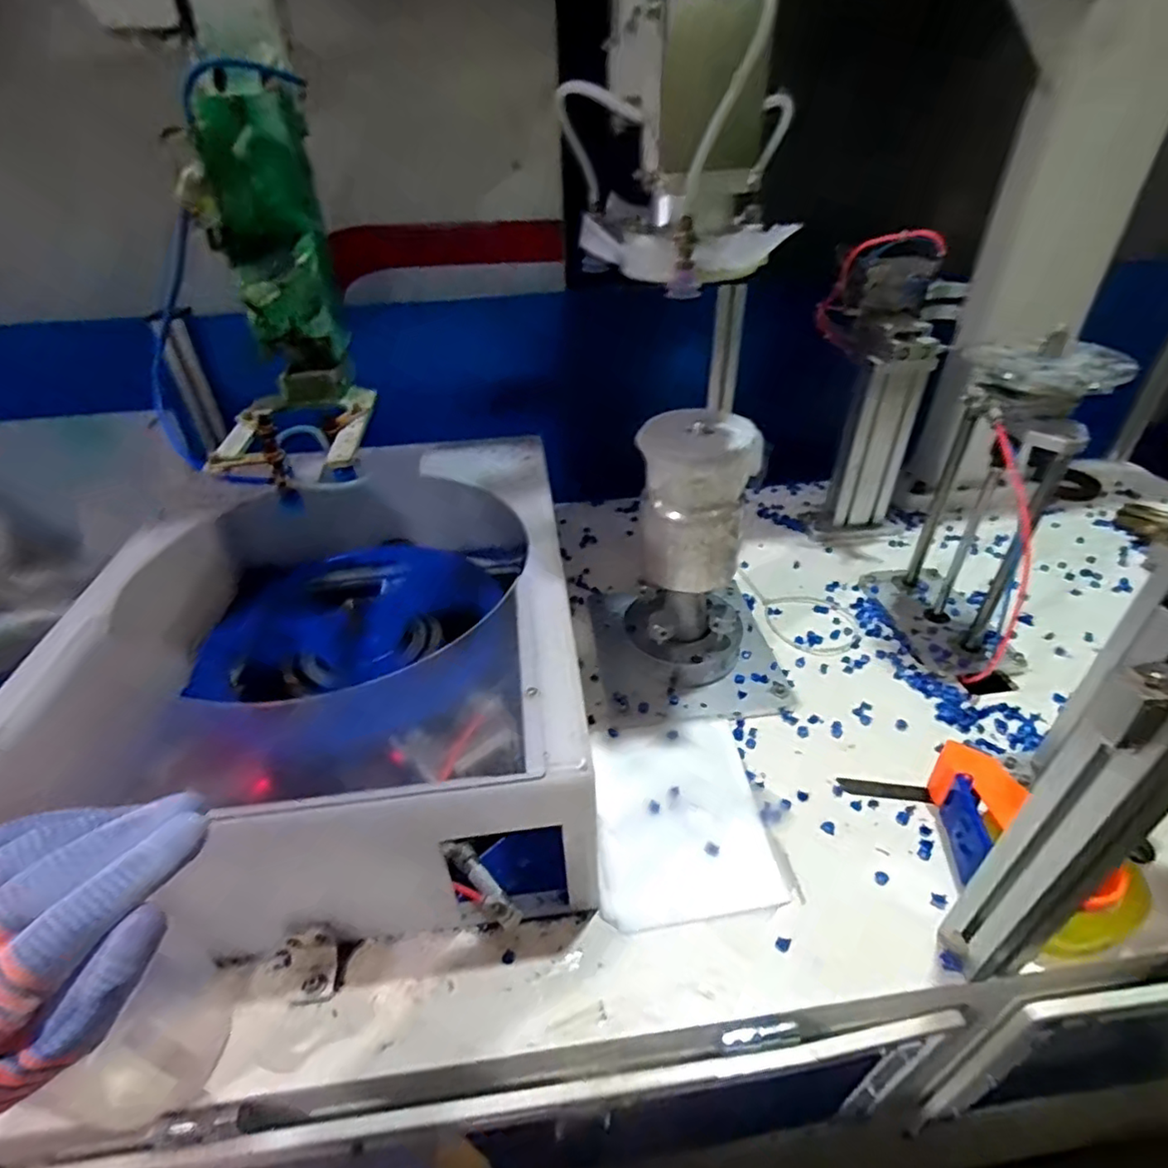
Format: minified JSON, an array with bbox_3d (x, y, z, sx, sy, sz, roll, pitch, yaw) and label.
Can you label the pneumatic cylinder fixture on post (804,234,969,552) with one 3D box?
[{"bbox_3d":[0.392,-0.255,0.850,0.156,0.392,0.137,9,39,14],"label":"pneumatic cylinder fixture on post"}]

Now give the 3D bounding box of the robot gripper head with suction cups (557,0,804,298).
[{"bbox_3d":[0.076,-0.318,0.453,0.155,0.158,0.122,6,38,11],"label":"robot gripper head with suction cups"}]

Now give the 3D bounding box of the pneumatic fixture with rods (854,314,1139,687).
[{"bbox_3d":[0.443,-0.076,0.672,0.116,0.336,0.197,-5,37,-4],"label":"pneumatic fixture with rods"}]

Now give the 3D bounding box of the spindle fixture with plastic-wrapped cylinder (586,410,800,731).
[{"bbox_3d":[0.113,-0.027,0.672,0.219,0.295,0.211,-4,37,-3],"label":"spindle fixture with plastic-wrapped cylinder"}]

